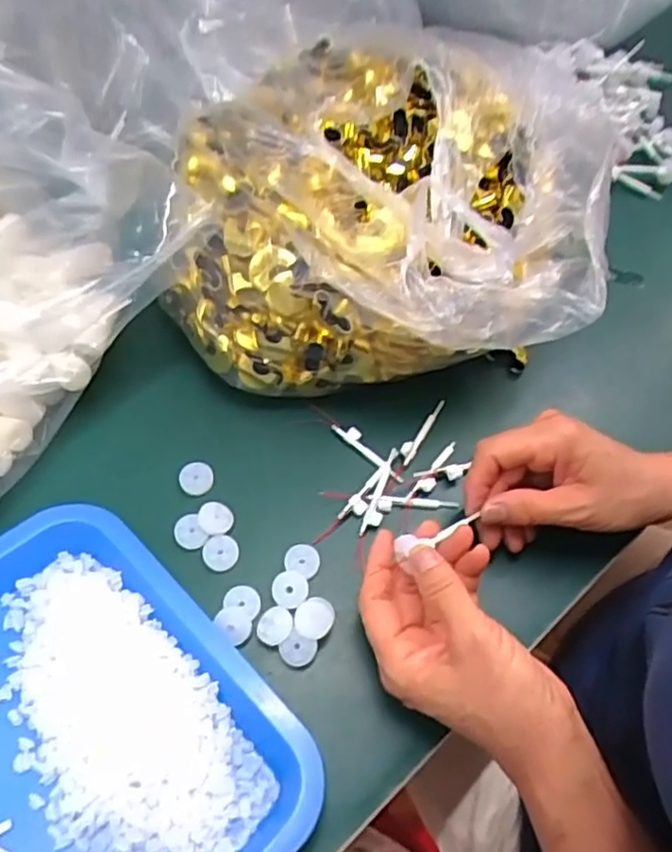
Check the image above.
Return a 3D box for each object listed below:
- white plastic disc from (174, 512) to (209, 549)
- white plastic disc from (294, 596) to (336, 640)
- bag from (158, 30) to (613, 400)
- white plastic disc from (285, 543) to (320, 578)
[{"bbox_3d":[-0.088,0.064,0.406,0.018,0.004,0.020,-32,79,-2],"label":"white plastic disc"},{"bbox_3d":[-0.012,0.106,0.377,0.022,0.005,0.025,-1,45,-12],"label":"white plastic disc"},{"bbox_3d":[0.031,-0.145,0.464,0.258,0.138,0.239,7,57,1],"label":"bag"},{"bbox_3d":[-0.020,0.079,0.401,0.020,0.004,0.018,15,58,6],"label":"white plastic disc"}]

